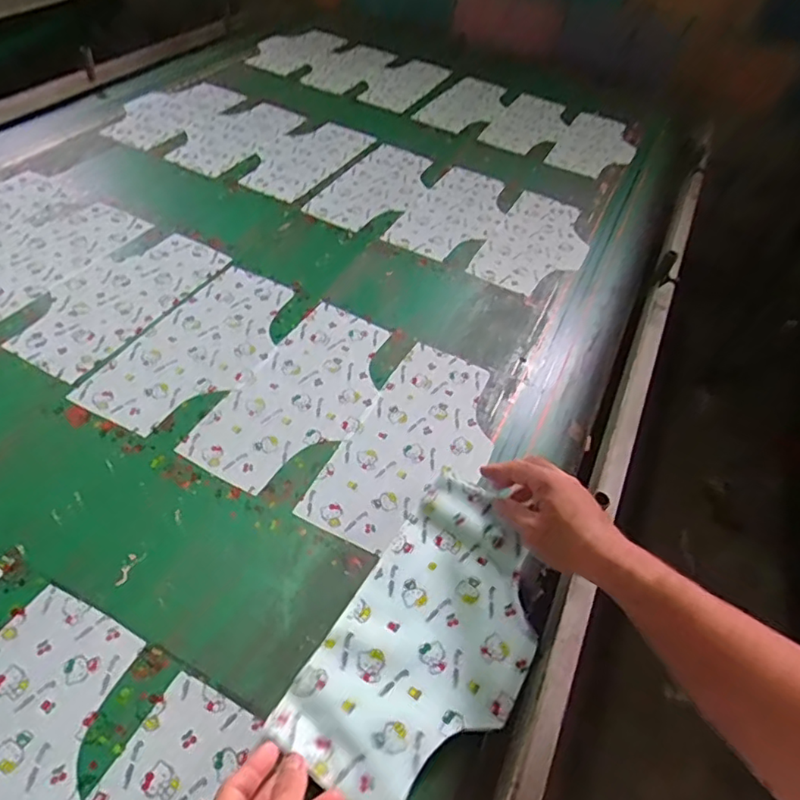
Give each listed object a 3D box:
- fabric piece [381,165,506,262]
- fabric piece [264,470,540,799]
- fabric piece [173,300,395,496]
[{"bbox_3d":[0.112,-0.363,1.116,0.160,0.009,0.336,21,46,13],"label":"fabric piece"},{"bbox_3d":[0.037,0.221,0.565,0.173,0.031,0.311,26,50,16],"label":"fabric piece"},{"bbox_3d":[-0.122,-0.013,0.769,0.157,0.005,0.324,22,48,13],"label":"fabric piece"}]

